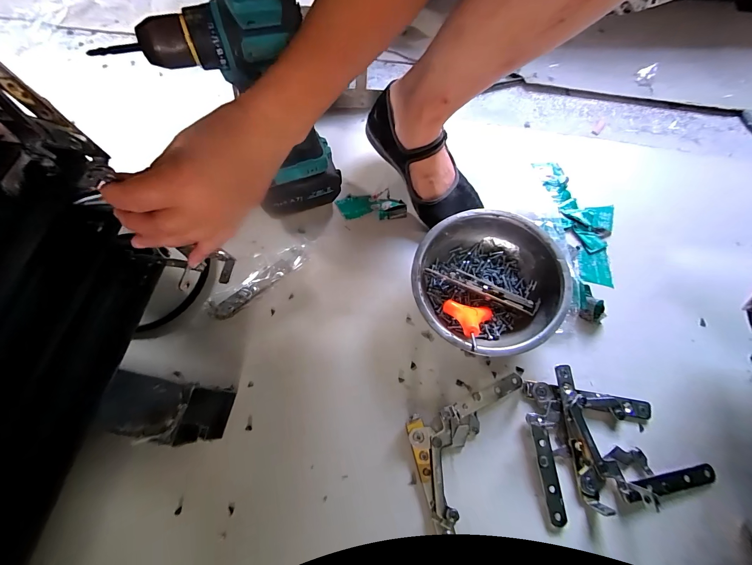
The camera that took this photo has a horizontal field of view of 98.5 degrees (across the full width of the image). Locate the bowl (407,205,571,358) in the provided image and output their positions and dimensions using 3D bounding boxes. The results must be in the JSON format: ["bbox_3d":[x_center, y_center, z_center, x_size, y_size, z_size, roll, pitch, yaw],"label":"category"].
[{"bbox_3d":[0.136,0.004,0.411,0.174,0.070,0.176,-1,67,1],"label":"bowl"}]

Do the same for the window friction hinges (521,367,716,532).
[{"bbox_3d":[0.255,0.164,0.359,0.173,0.033,0.144,-14,68,-4],"label":"window friction hinges"}]

